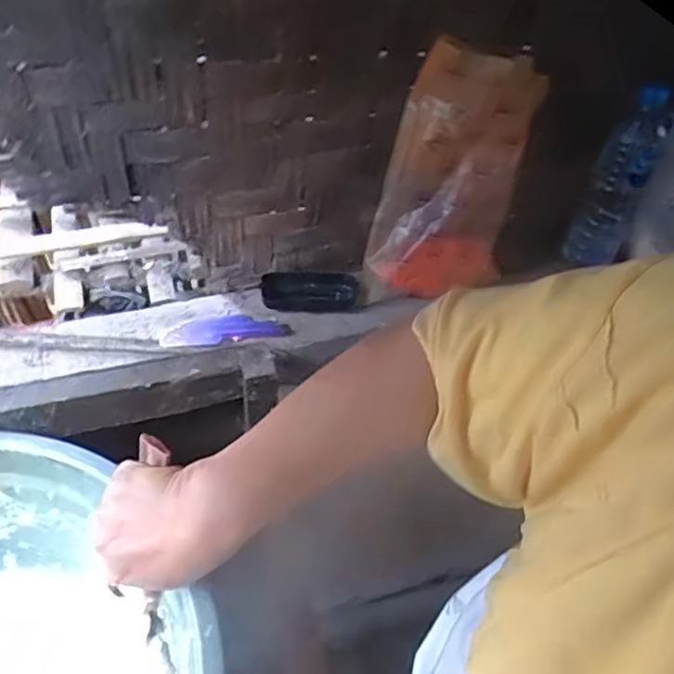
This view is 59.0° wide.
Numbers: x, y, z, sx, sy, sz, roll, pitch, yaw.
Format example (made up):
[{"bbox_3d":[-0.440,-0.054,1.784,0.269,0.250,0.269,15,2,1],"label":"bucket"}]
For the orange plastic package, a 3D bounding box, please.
[{"bbox_3d":[0.118,-0.161,0.621,0.137,0.274,0.056,12,46,5],"label":"orange plastic package"}]

